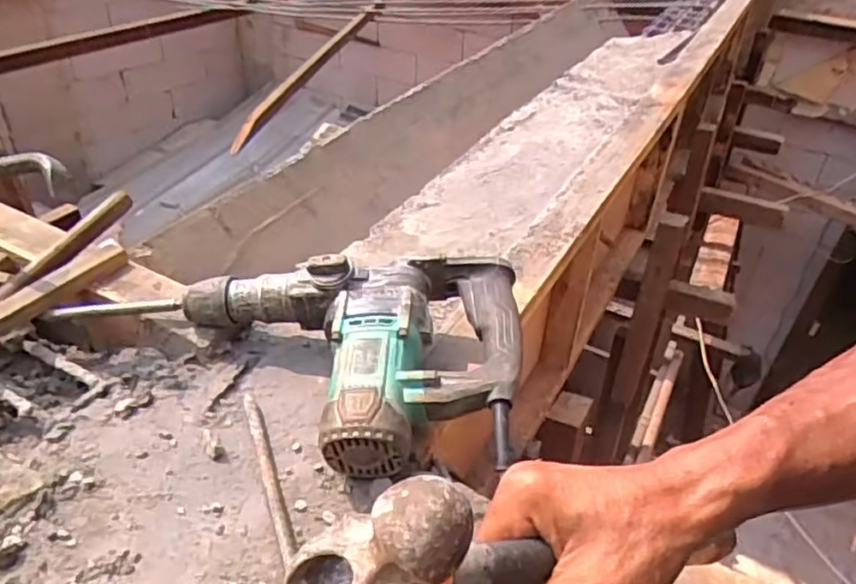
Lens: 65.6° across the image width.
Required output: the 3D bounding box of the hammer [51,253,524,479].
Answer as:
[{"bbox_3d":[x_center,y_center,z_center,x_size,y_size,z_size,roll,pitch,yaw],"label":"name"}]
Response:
[{"bbox_3d":[-0.159,0.058,0.660,0.497,0.100,0.225,2,36,-1],"label":"hammer"}]

